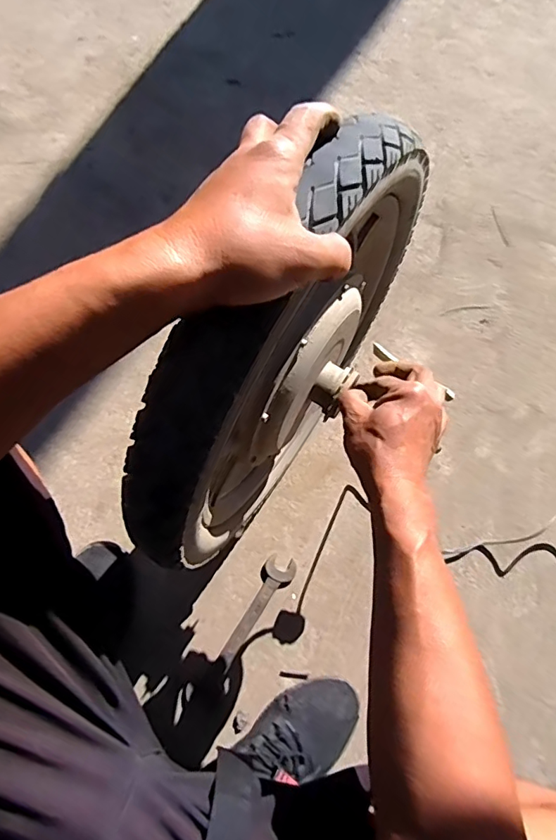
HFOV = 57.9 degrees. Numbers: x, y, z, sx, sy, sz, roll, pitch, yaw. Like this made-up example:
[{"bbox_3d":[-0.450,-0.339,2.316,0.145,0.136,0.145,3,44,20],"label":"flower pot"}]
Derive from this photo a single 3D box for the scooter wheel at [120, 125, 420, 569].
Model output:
[{"bbox_3d":[0.017,-0.051,0.488,0.085,0.403,0.408,36,79,6],"label":"scooter wheel"}]

